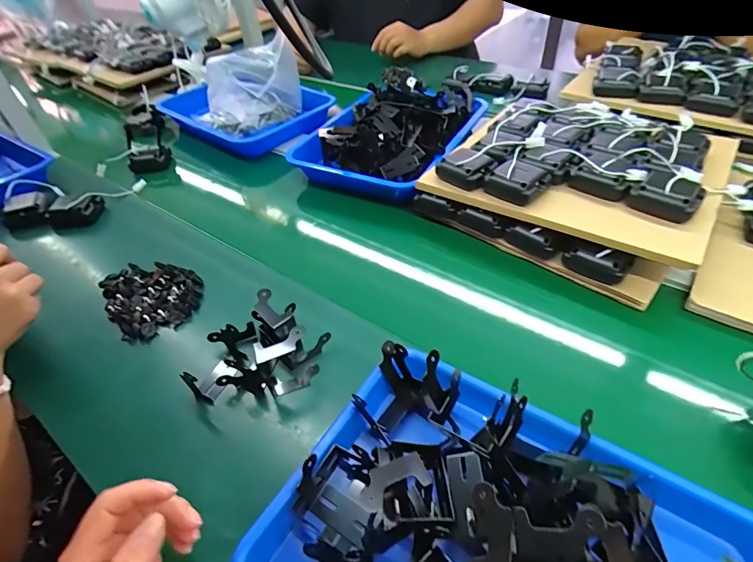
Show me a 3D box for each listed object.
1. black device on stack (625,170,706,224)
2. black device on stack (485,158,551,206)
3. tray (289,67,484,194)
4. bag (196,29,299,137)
[{"bbox_3d":[0.352,-0.100,0.495,0.069,0.039,0.071,-31,49,-24],"label":"black device on stack"},{"bbox_3d":[0.187,-0.130,0.545,0.062,0.035,0.069,-33,50,-26],"label":"black device on stack"},{"bbox_3d":[0.035,-0.275,0.744,0.247,0.094,0.320,19,49,24],"label":"tray"},{"bbox_3d":[-0.245,-0.373,0.808,0.200,0.160,0.115,-21,45,-15],"label":"bag"}]

